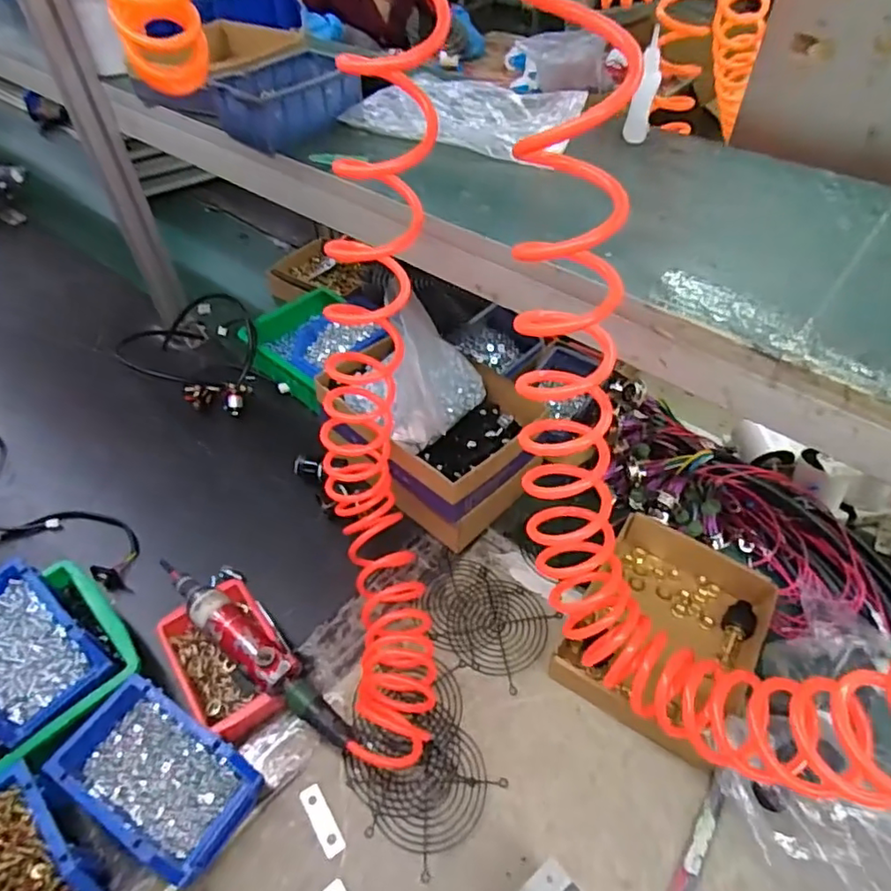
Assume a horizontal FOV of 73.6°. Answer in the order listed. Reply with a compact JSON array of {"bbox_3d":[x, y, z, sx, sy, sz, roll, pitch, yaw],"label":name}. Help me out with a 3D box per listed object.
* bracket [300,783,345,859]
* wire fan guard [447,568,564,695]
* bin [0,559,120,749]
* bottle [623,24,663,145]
[{"bbox_3d":[-0.116,0.351,0.560,0.018,0.006,0.064,-27,53,-21],"label":"bracket"},{"bbox_3d":[0.059,0.208,0.686,0.111,0.012,0.110,23,53,20],"label":"wire fan guard"},{"bbox_3d":[-0.420,0.199,0.588,0.166,0.050,0.109,34,57,27],"label":"bin"},{"bbox_3d":[0.198,-0.353,0.590,0.024,0.092,0.031,10,49,10],"label":"bottle"}]

